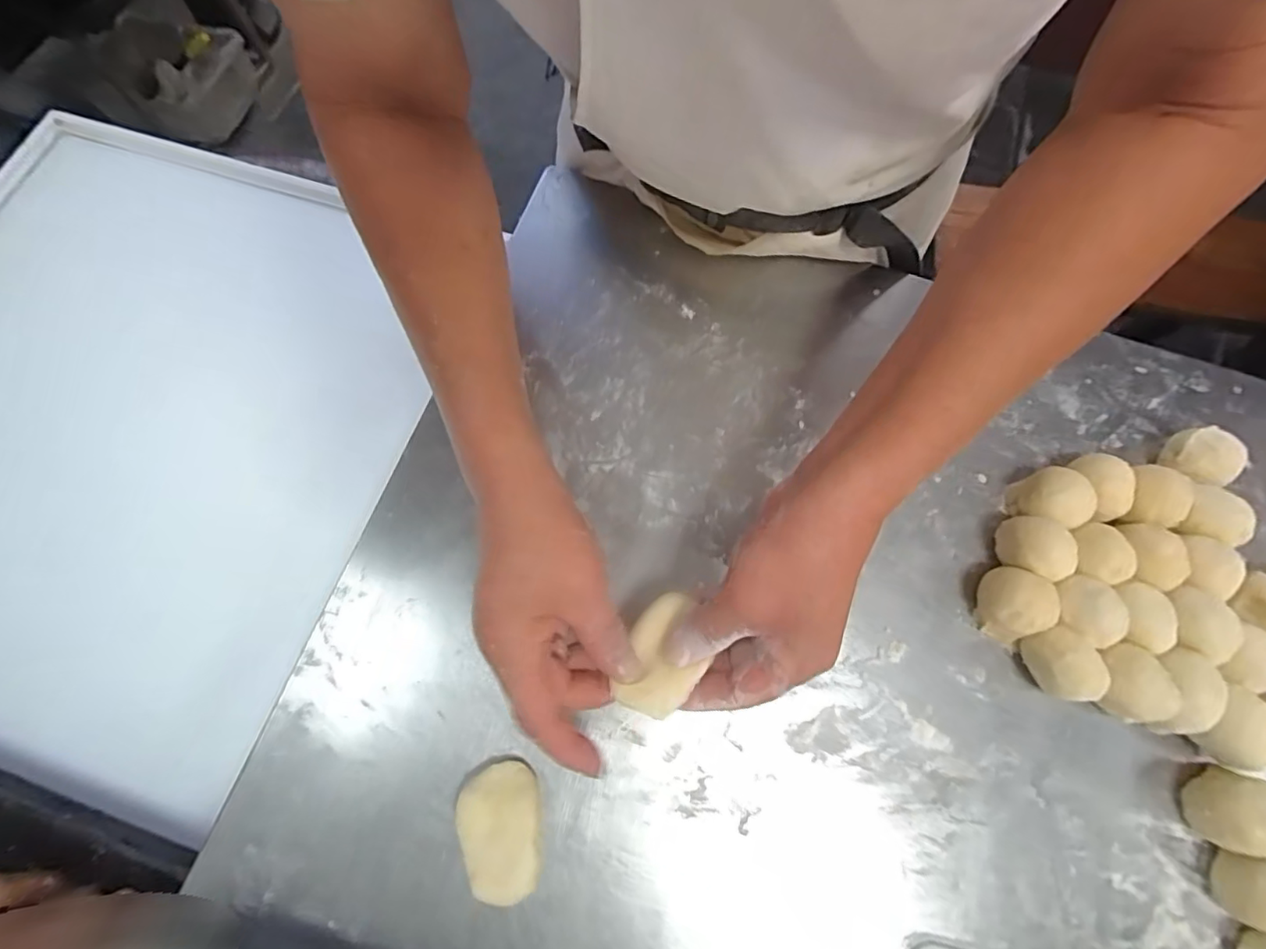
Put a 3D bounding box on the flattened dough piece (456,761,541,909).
[{"bbox_3d":[-0.075,0.201,0.304,0.043,0.023,0.065,-6,72,-2],"label":"flattened dough piece"}]

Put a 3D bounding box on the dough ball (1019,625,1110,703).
[{"bbox_3d":[0.266,0.116,0.334,0.030,0.040,0.042,-14,72,-5],"label":"dough ball"}]

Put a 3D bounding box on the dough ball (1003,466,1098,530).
[{"bbox_3d":[0.283,0.018,0.366,0.040,0.036,0.043,0,72,0],"label":"dough ball"}]

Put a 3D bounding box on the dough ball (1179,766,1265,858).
[{"bbox_3d":[0.352,0.195,0.310,0.040,0.036,0.041,0,72,0],"label":"dough ball"}]

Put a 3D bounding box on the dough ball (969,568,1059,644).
[{"bbox_3d":[0.242,0.083,0.341,0.034,0.036,0.041,32,74,10],"label":"dough ball"}]

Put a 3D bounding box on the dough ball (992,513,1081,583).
[{"bbox_3d":[0.264,0.050,0.355,0.034,0.034,0.037,0,72,0],"label":"dough ball"}]

